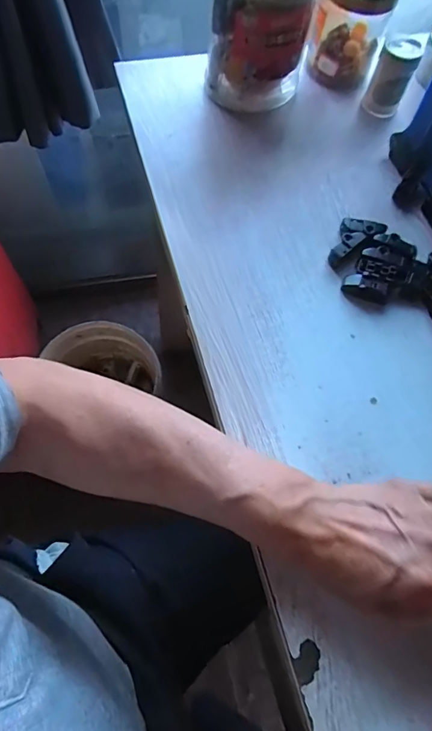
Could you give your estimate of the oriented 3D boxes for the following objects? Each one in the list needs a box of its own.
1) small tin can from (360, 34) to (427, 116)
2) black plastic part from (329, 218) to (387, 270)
[{"bbox_3d":[0.207,-0.338,0.516,0.044,0.084,0.040,2,67,-4],"label":"small tin can"},{"bbox_3d":[0.139,-0.129,0.450,0.072,0.018,0.038,-41,76,-19],"label":"black plastic part"}]

